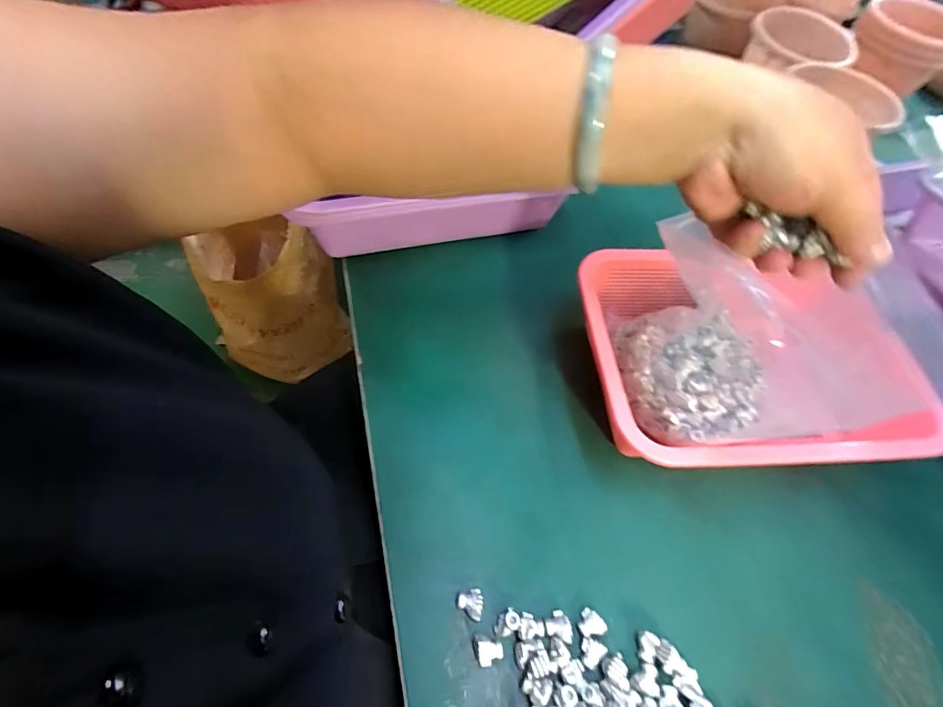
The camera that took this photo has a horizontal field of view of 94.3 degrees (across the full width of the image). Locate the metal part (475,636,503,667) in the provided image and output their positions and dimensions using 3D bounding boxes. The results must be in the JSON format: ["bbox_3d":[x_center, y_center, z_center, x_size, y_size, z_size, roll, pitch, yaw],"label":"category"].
[{"bbox_3d":[0.011,0.191,0.280,0.018,0.007,0.016,-2,60,-8],"label":"metal part"}]

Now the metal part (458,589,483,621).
[{"bbox_3d":[0.000,0.169,0.292,0.016,0.007,0.018,-13,62,-14],"label":"metal part"}]

